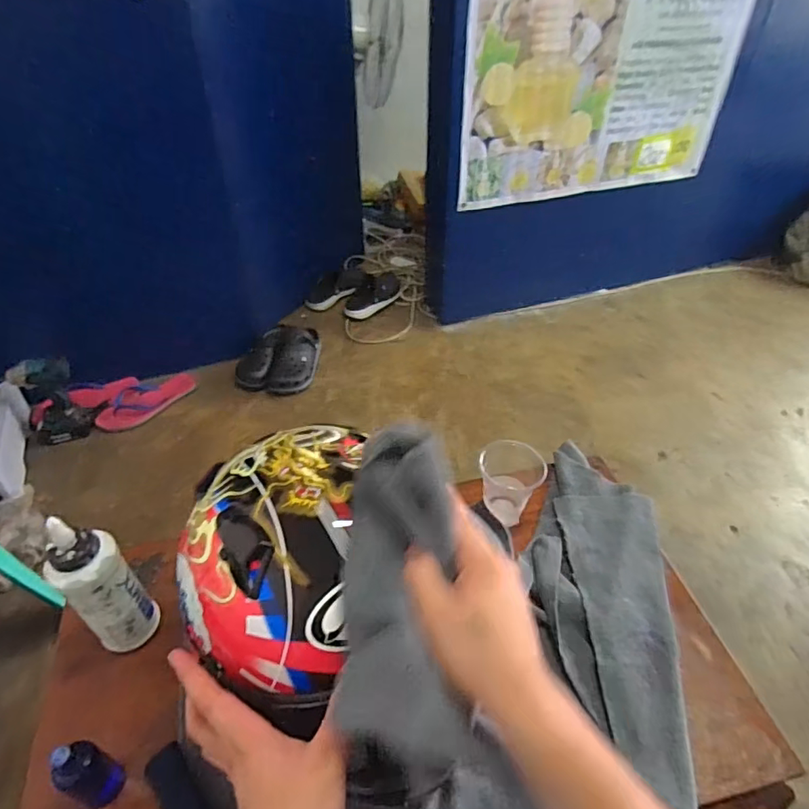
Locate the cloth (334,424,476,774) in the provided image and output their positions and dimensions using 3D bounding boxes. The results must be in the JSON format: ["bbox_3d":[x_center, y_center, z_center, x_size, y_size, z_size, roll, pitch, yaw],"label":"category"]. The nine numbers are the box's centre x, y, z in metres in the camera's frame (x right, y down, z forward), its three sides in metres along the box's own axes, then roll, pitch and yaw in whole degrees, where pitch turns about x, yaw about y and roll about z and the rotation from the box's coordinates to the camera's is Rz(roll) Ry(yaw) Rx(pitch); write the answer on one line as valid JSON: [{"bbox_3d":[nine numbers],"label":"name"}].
[{"bbox_3d":[-0.001,0.127,0.356,0.082,0.046,0.221,0,74,-1],"label":"cloth"}]

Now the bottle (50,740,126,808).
[{"bbox_3d":[-0.273,0.316,0.462,0.032,0.085,0.035,1,44,0],"label":"bottle"}]

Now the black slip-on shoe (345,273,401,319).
[{"bbox_3d":[-0.116,-0.394,1.920,0.088,0.085,0.250,32,52,28],"label":"black slip-on shoe"}]

